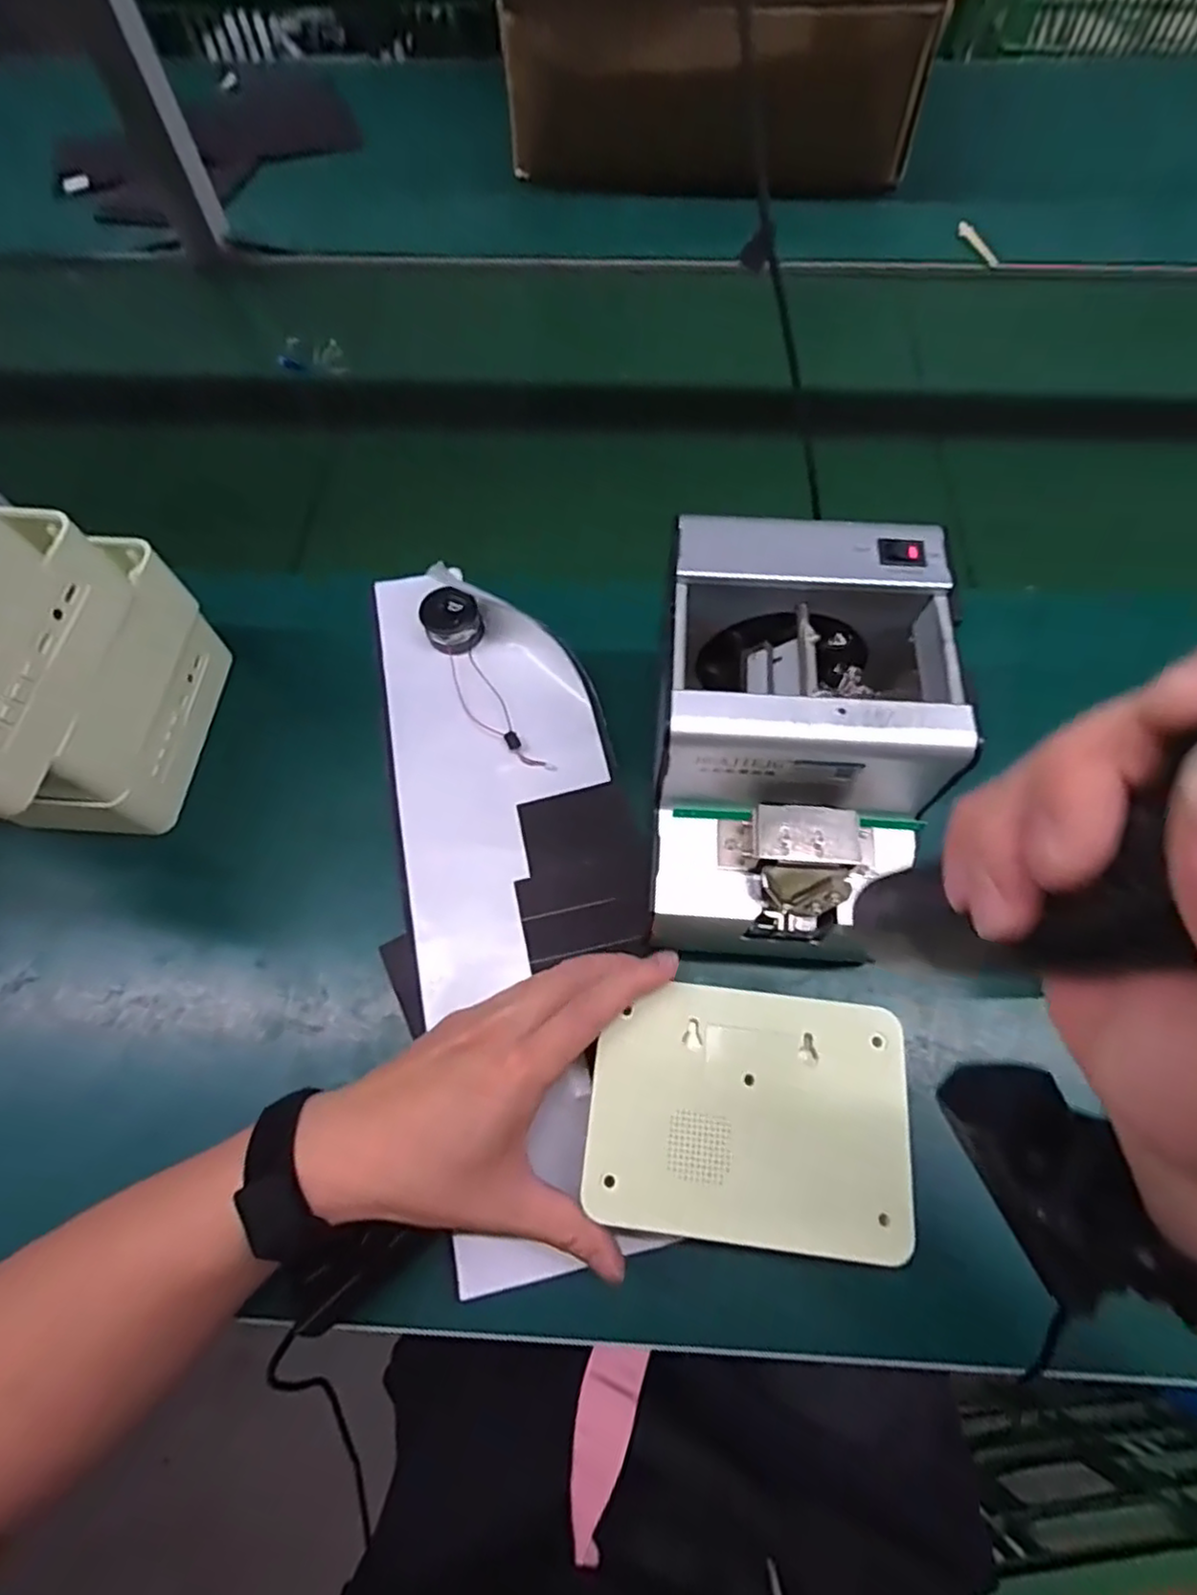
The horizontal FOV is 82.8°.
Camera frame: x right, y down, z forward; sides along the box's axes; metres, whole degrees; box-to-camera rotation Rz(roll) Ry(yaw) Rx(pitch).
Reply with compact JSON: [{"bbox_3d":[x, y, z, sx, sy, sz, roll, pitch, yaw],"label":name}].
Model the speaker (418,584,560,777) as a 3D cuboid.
[{"bbox_3d":[-0.078,-0.078,0.444,0.040,0.021,0.144,-22,67,-9],"label":"speaker"}]

